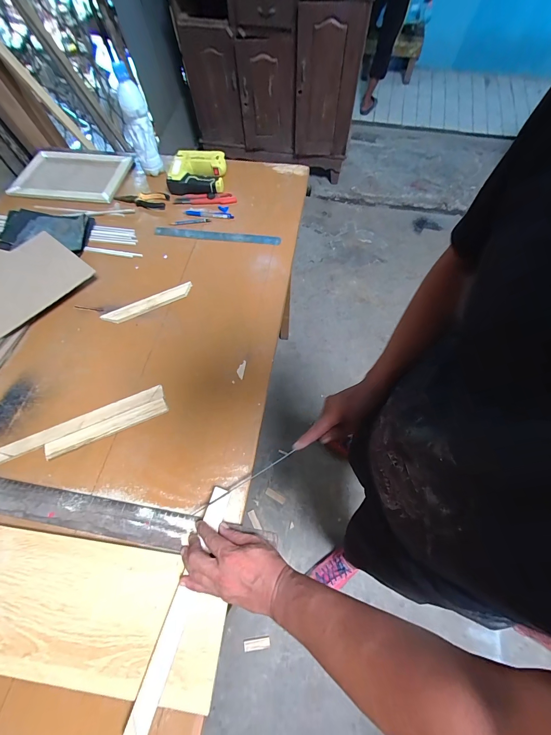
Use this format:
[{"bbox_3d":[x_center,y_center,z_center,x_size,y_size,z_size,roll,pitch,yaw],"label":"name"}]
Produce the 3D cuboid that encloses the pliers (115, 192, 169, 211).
[{"bbox_3d":[-0.372,-0.460,0.821,0.148,0.013,0.052,2,64,3],"label":"pliers"}]

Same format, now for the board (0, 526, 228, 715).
[{"bbox_3d":[-0.256,0.332,0.413,0.367,0.012,0.158,6,64,4],"label":"board"}]

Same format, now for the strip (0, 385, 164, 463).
[{"bbox_3d":[-0.347,0.099,0.540,0.289,0.012,0.029,-24,66,-10],"label":"strip"}]

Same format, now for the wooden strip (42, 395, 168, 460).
[{"bbox_3d":[-0.298,0.107,0.534,0.206,0.012,0.032,-23,66,-9],"label":"wooden strip"}]

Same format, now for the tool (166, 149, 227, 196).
[{"bbox_3d":[-0.222,-0.548,0.842,0.158,0.046,0.144,2,64,2],"label":"tool"}]

